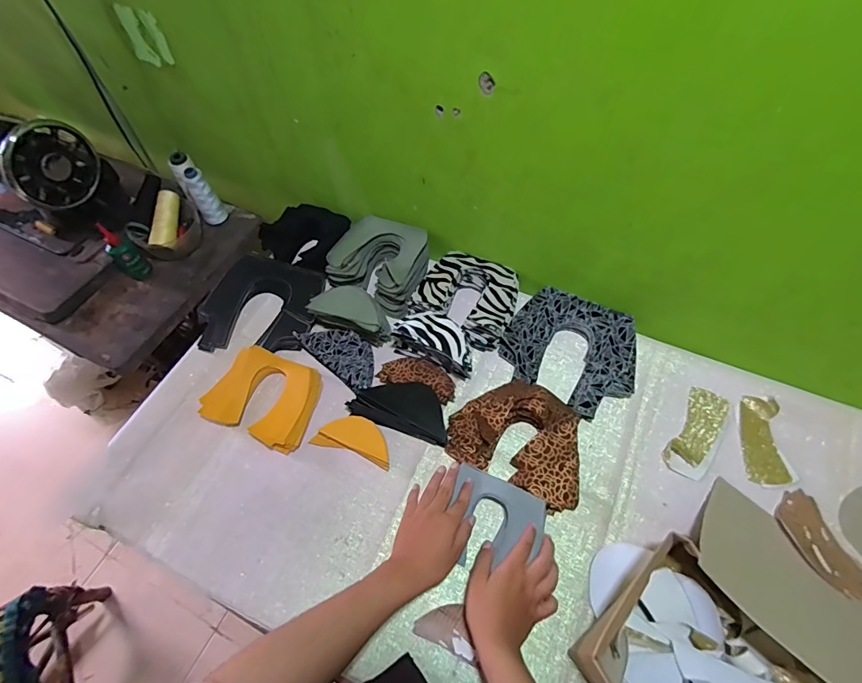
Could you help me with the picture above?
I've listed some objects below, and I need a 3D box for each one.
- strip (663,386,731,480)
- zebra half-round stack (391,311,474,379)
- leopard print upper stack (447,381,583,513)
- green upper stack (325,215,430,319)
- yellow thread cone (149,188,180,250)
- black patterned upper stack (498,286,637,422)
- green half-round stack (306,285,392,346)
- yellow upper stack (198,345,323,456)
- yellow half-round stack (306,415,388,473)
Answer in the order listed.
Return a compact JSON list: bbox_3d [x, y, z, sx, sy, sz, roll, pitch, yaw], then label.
[{"bbox_3d":[0.375,0.126,0.619,0.054,0.008,0.133,31,65,18],"label":"strip"},{"bbox_3d":[0.006,-0.004,0.664,0.131,0.064,0.053,26,64,16],"label":"zebra half-round stack"},{"bbox_3d":[0.125,0.129,0.609,0.184,0.047,0.133,25,63,15],"label":"leopard print upper stack"},{"bbox_3d":[-0.083,-0.139,0.755,0.158,0.051,0.141,24,63,15],"label":"green upper stack"},{"bbox_3d":[-0.484,-0.225,0.807,0.037,0.038,0.115,0,77,2],"label":"yellow thread cone"},{"bbox_3d":[0.215,0.014,0.678,0.192,0.038,0.176,28,64,17],"label":"black patterned upper stack"},{"bbox_3d":[-0.122,-0.045,0.688,0.125,0.059,0.058,18,62,12],"label":"green half-round stack"},{"bbox_3d":[-0.248,0.082,0.662,0.160,0.027,0.123,18,62,12],"label":"yellow upper stack"},{"bbox_3d":[-0.107,0.135,0.626,0.114,0.012,0.054,16,61,11],"label":"yellow half-round stack"}]

